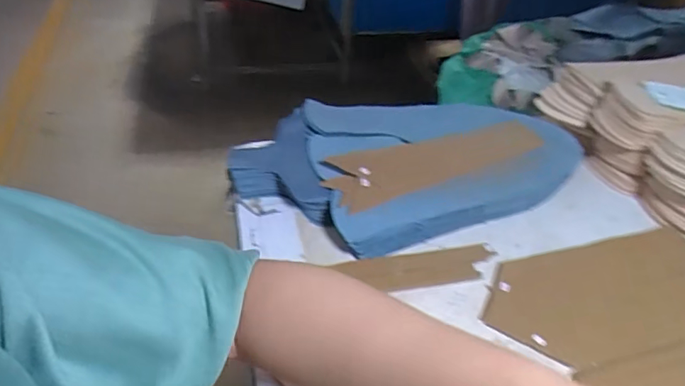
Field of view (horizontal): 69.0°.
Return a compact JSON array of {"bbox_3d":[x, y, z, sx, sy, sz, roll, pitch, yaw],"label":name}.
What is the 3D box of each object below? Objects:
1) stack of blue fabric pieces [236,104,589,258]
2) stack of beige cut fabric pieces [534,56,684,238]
[{"bbox_3d":[0.070,-0.043,0.553,0.358,0.043,0.212,-16,44,-21],"label":"stack of blue fabric pieces"},{"bbox_3d":[0.395,-0.082,0.580,0.237,0.092,0.223,-17,44,-22],"label":"stack of beige cut fabric pieces"}]

